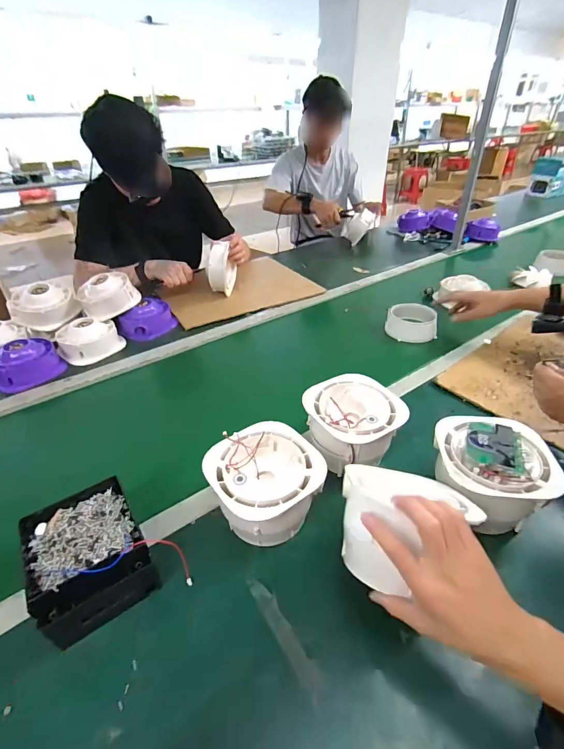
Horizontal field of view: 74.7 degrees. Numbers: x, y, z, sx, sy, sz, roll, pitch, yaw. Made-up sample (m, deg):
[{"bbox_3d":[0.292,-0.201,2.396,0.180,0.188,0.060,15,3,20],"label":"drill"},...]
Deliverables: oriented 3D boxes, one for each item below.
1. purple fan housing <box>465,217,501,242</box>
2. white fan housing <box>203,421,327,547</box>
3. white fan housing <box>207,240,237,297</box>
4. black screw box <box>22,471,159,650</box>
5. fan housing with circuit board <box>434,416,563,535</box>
[{"bbox_3d":[0.873,-0.630,1.610,0.133,0.070,0.135,14,38,20],"label":"purple fan housing"},{"bbox_3d":[-0.023,0.151,0.503,0.139,0.087,0.135,0,36,0],"label":"white fan housing"},{"bbox_3d":[-0.178,-0.309,1.103,0.058,0.170,0.138,2,36,4],"label":"white fan housing"},{"bbox_3d":[-0.236,0.220,0.453,0.122,0.073,0.159,-23,41,-28],"label":"black screw box"},{"bbox_3d":[0.279,0.143,0.510,0.144,0.112,0.140,9,37,13],"label":"fan housing with circuit board"}]

